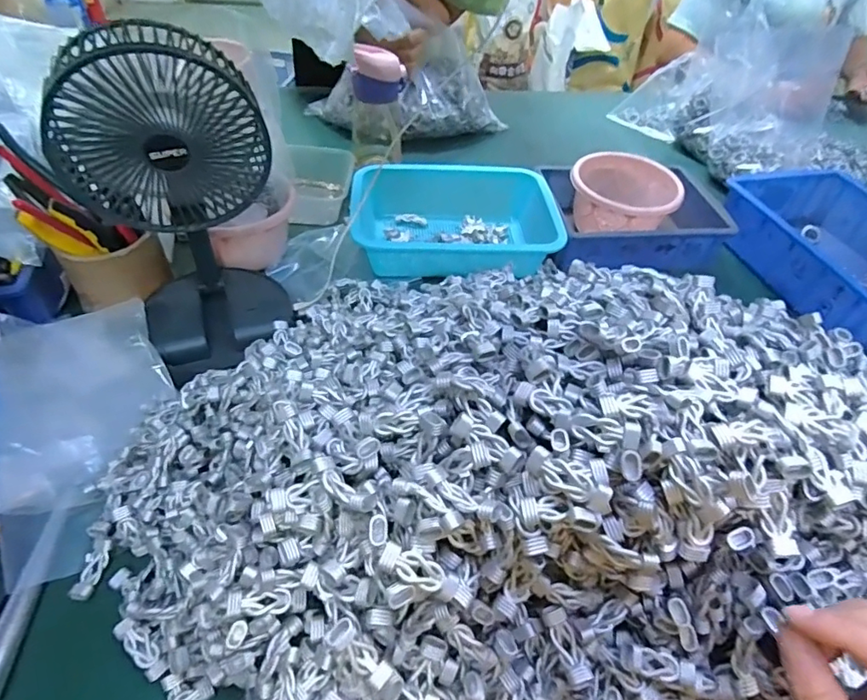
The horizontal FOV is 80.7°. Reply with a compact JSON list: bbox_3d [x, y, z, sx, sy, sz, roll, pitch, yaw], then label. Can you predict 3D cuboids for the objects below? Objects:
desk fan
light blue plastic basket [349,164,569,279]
[{"bbox_3d":[-0.236,-0.118,0.485,0.150,0.286,0.118,-33,57,-30],"label":"desk fan"},{"bbox_3d":[0.033,-0.177,0.699,0.269,0.076,0.202,6,47,1],"label":"light blue plastic basket"}]

